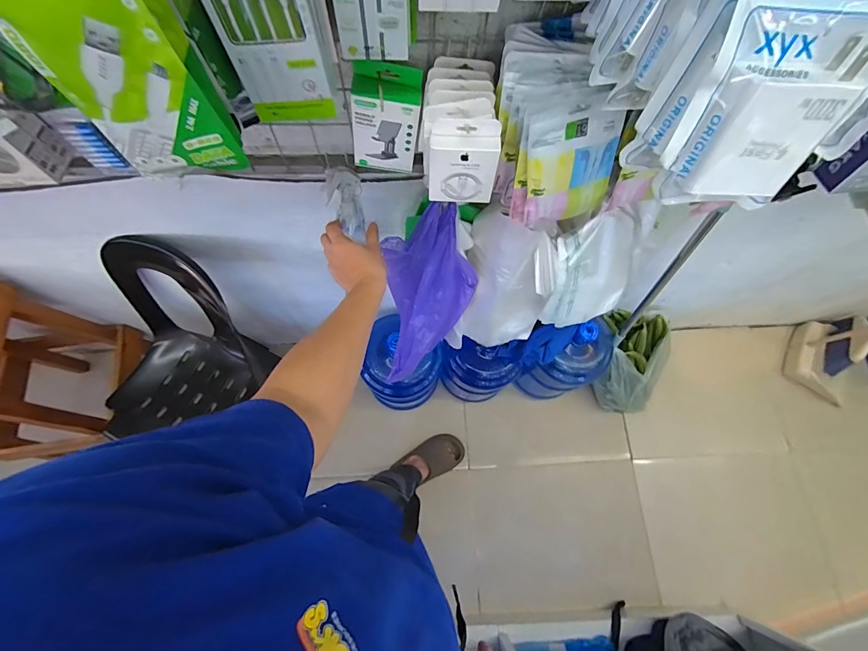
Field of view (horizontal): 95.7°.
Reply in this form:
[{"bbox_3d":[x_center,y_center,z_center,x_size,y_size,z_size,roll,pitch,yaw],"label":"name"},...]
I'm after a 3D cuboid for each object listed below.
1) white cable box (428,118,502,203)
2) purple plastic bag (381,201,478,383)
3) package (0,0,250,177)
[{"bbox_3d":[0.033,-0.183,0.448,0.075,0.094,0.029,2,70,-1],"label":"white cable box"},{"bbox_3d":[-0.023,-0.050,0.747,0.172,0.412,0.096,18,43,5],"label":"purple plastic bag"},{"bbox_3d":[-0.217,-0.176,0.267,0.093,0.176,0.024,-6,65,4],"label":"package"}]

